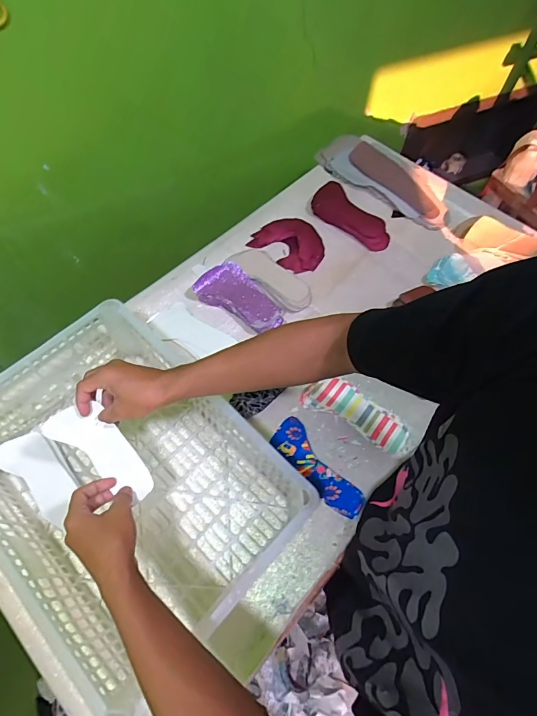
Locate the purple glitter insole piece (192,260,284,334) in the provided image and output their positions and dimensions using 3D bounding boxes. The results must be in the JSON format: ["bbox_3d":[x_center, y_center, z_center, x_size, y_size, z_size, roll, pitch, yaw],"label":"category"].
[{"bbox_3d":[-0.050,-0.122,0.776,0.182,0.046,0.087,30,65,15],"label":"purple glitter insole piece"}]

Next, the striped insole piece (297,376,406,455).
[{"bbox_3d":[0.150,0.089,0.677,0.183,0.043,0.083,29,65,14],"label":"striped insole piece"}]

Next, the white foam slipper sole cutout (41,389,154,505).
[{"bbox_3d":[-0.219,0.126,0.513,0.082,0.012,0.151,-33,79,-12],"label":"white foam slipper sole cutout"}]

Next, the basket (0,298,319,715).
[{"bbox_3d":[-0.202,0.148,0.580,0.438,0.148,0.350,41,68,19],"label":"basket"}]

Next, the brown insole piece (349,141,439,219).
[{"bbox_3d":[0.298,-0.418,0.927,0.251,0.012,0.090,43,69,10],"label":"brown insole piece"}]

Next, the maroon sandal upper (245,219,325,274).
[{"bbox_3d":[0.053,-0.252,0.859,0.122,0.017,0.152,-39,69,-20],"label":"maroon sandal upper"}]

